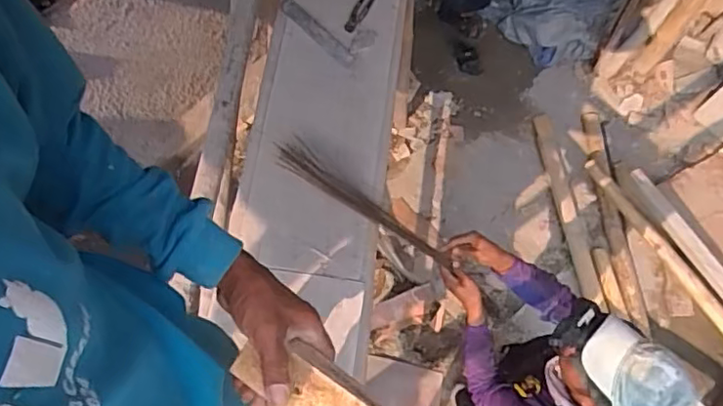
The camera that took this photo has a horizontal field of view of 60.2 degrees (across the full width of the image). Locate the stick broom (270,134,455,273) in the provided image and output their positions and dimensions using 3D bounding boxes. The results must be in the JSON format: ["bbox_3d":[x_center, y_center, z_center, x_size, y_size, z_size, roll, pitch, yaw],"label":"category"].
[{"bbox_3d":[0.011,0.003,1.530,0.516,0.070,0.075,35,73,-3],"label":"stick broom"}]

